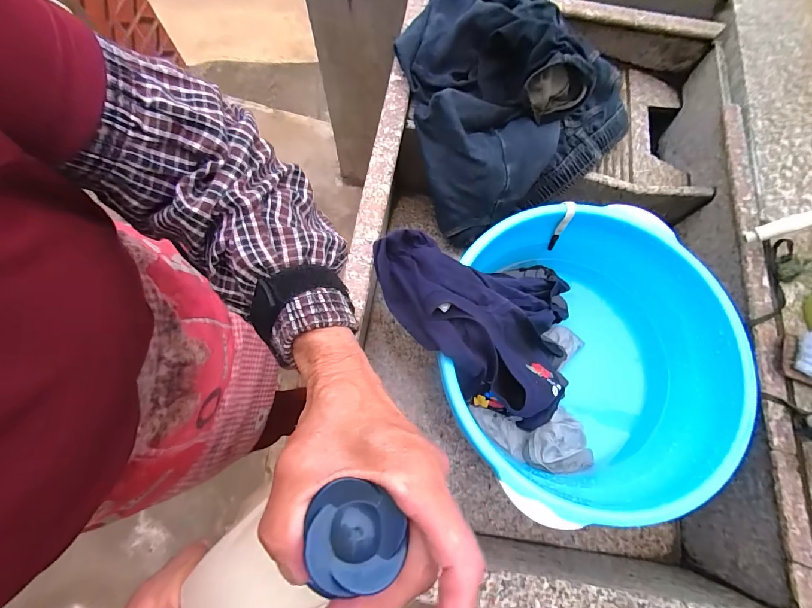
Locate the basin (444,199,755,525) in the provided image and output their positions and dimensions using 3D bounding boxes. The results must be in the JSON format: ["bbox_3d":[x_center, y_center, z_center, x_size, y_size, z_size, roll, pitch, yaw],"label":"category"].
[{"bbox_3d":[0.258,0.075,0.556,0.413,0.149,0.418,0,73,-1],"label":"basin"}]

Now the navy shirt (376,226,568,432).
[{"bbox_3d":[0.107,0.038,0.528,0.305,0.169,0.226,8,73,1],"label":"navy shirt"}]

